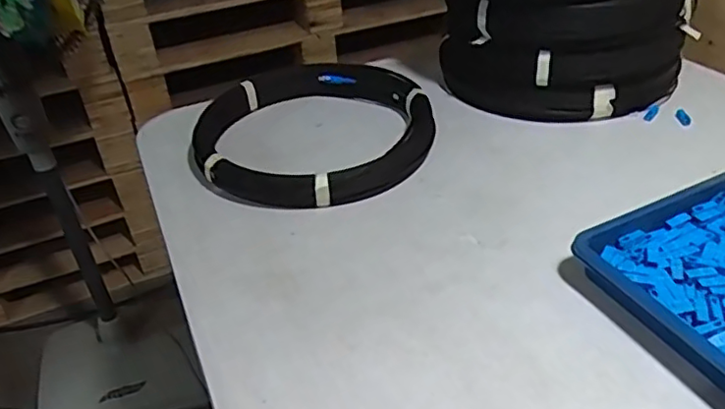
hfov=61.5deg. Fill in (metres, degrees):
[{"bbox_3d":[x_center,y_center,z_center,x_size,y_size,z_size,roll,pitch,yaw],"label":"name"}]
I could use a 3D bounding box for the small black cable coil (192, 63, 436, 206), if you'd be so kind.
[{"bbox_3d":[-0.056,-0.093,0.737,0.275,0.061,0.272,-4,35,3],"label":"small black cable coil"}]

